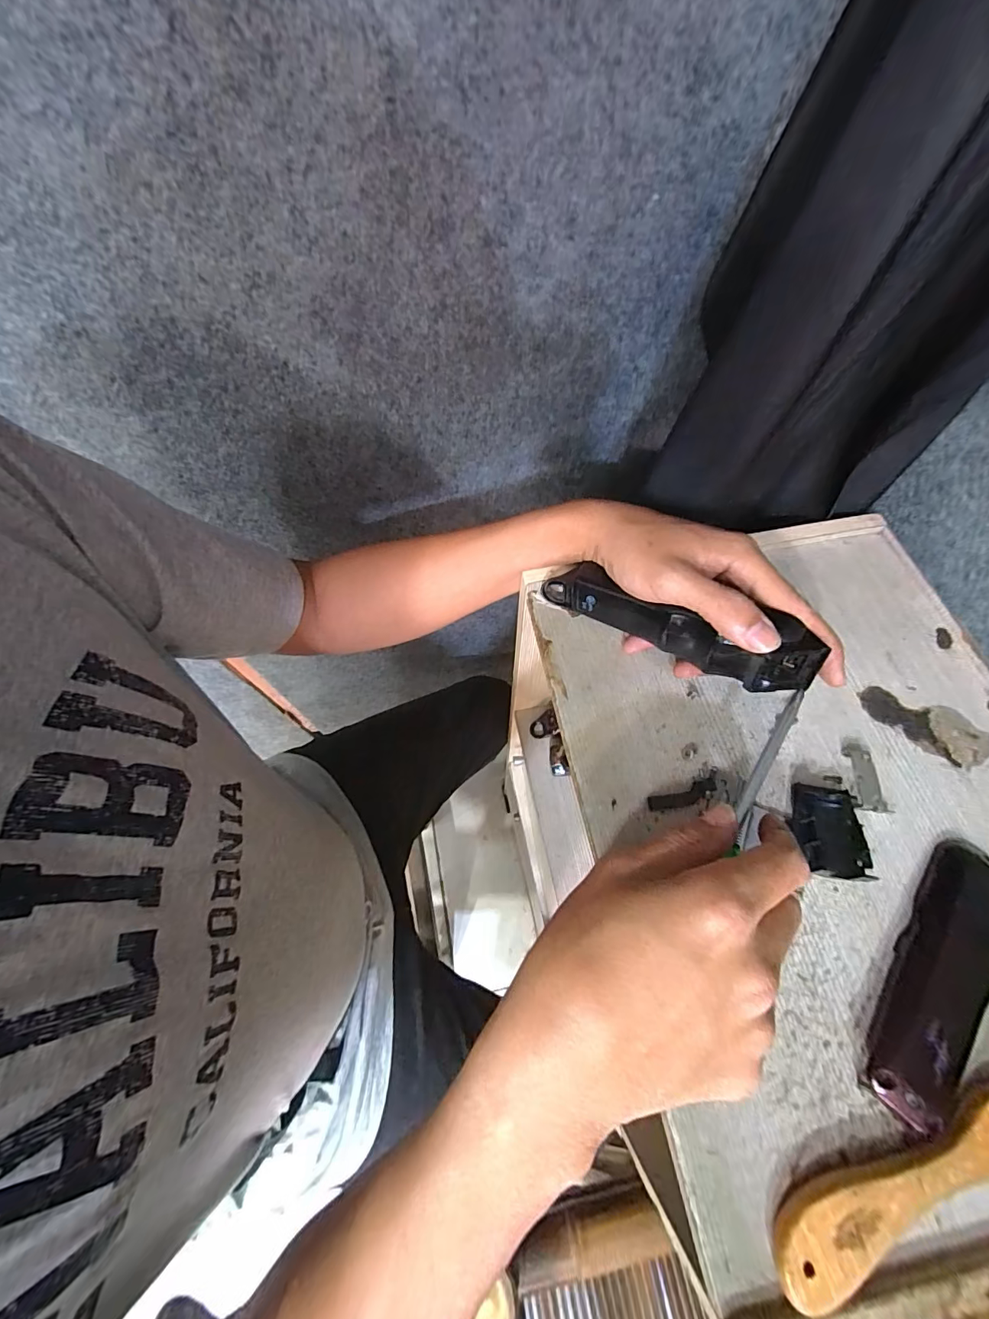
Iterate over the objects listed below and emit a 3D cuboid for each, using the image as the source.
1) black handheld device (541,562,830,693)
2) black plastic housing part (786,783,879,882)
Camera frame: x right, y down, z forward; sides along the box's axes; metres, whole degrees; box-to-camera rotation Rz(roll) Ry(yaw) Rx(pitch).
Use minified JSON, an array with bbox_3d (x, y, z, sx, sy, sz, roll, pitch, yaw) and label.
[{"bbox_3d":[0.113,-0.024,0.304,0.175,0.043,0.029,25,66,25],"label":"black handheld device"},{"bbox_3d":[0.197,0.102,0.270,0.036,0.012,0.050,7,64,2],"label":"black plastic housing part"}]

